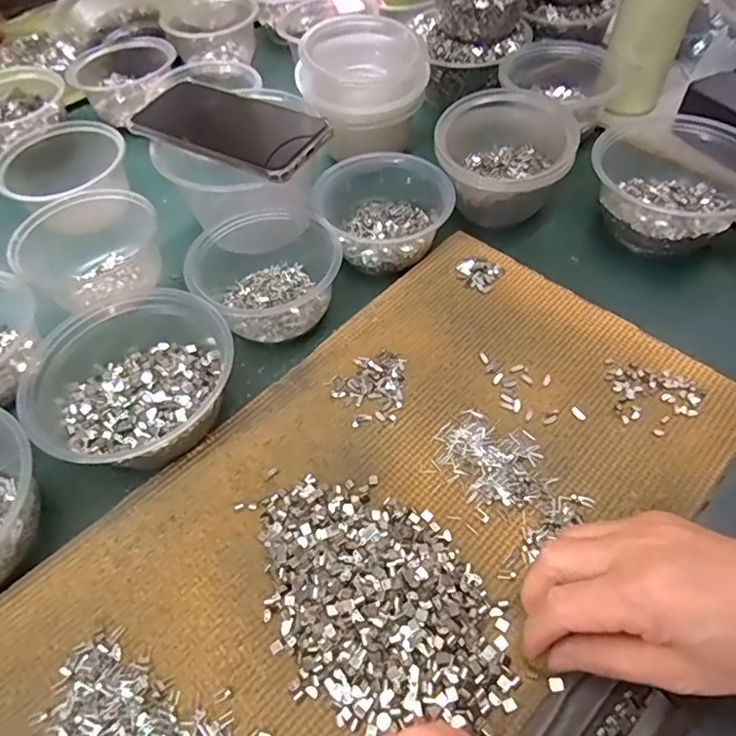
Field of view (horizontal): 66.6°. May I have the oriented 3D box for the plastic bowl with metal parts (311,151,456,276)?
[{"bbox_3d":[0.010,-0.142,0.485,0.106,0.048,0.115,-1,55,1],"label":"plastic bowl with metal parts"}]

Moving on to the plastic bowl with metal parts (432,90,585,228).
[{"bbox_3d":[0.119,-0.183,0.496,0.112,0.068,0.106,-1,55,1],"label":"plastic bowl with metal parts"}]

